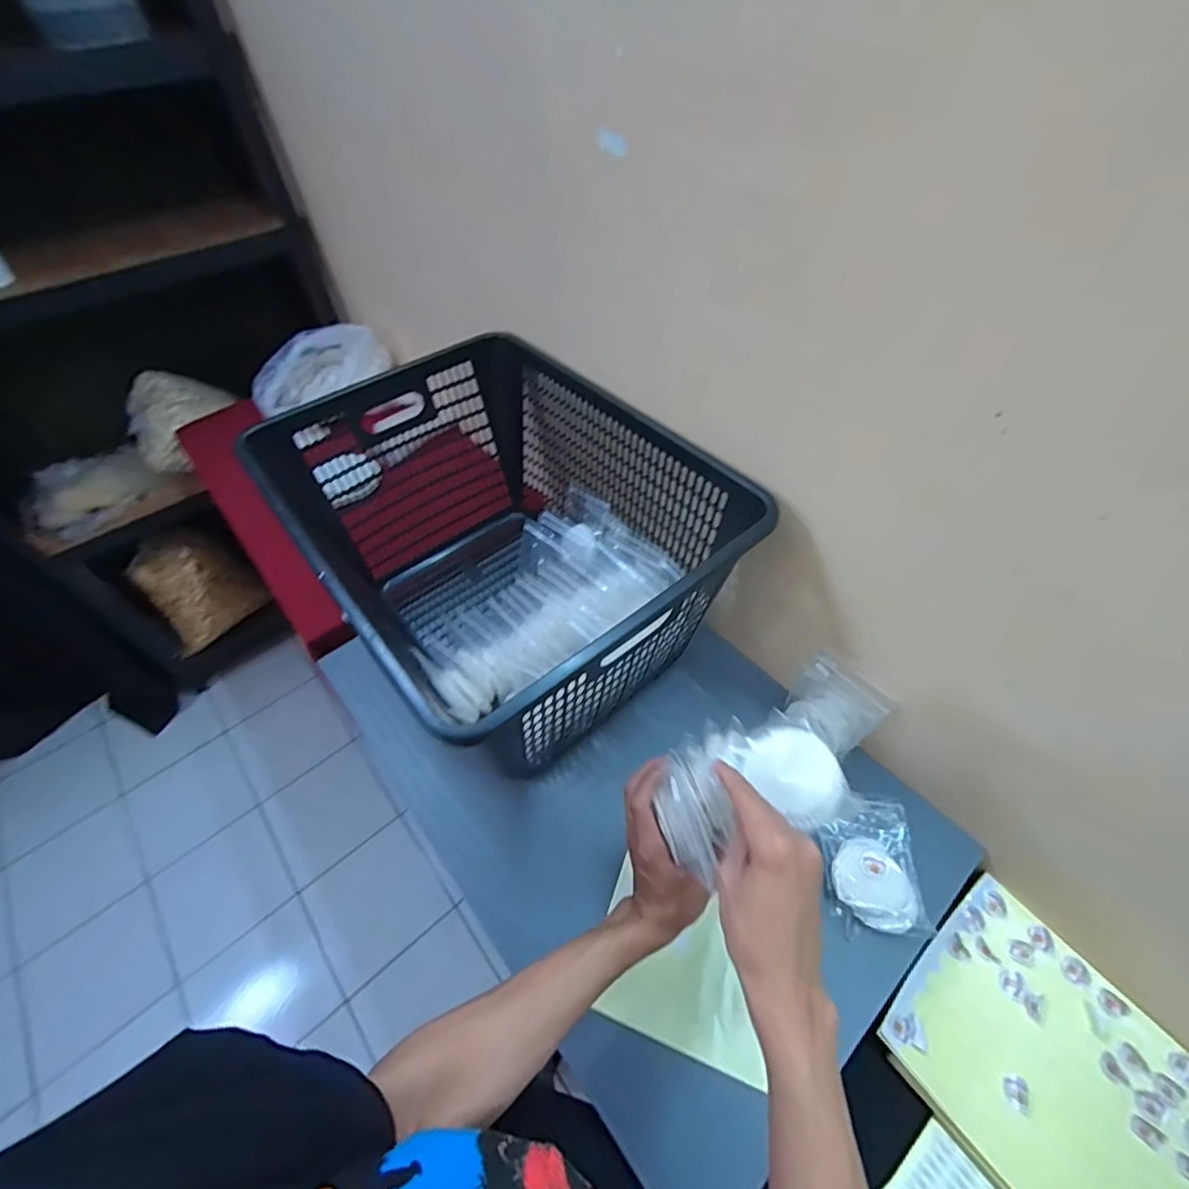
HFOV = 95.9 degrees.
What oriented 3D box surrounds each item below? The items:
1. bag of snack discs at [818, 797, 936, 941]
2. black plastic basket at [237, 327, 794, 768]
[{"bbox_3d":[0.316,0.304,0.611,0.104,0.044,0.137,2,52,4],"label":"bag of snack discs"},{"bbox_3d":[-0.116,-0.053,0.745,0.395,0.311,0.546,-35,59,-22],"label":"black plastic basket"}]

